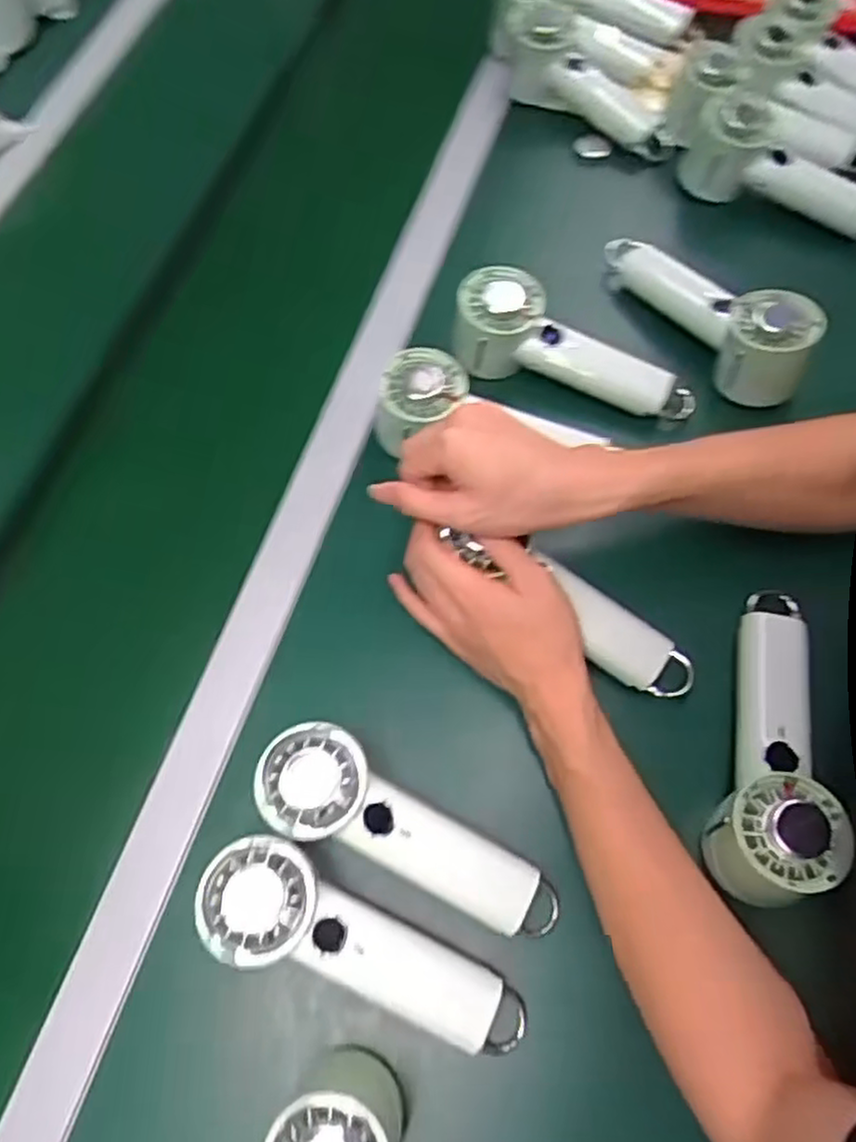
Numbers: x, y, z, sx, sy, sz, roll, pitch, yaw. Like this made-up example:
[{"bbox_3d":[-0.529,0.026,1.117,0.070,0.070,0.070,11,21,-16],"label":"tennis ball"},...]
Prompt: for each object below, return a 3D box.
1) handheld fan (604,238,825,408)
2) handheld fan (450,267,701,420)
[{"bbox_3d":[0.226,-0.223,0.583,0.063,0.055,0.200,-31,68,-10],"label":"handheld fan"},{"bbox_3d":[0.115,-0.172,0.584,0.202,0.057,0.066,23,69,-6],"label":"handheld fan"}]

